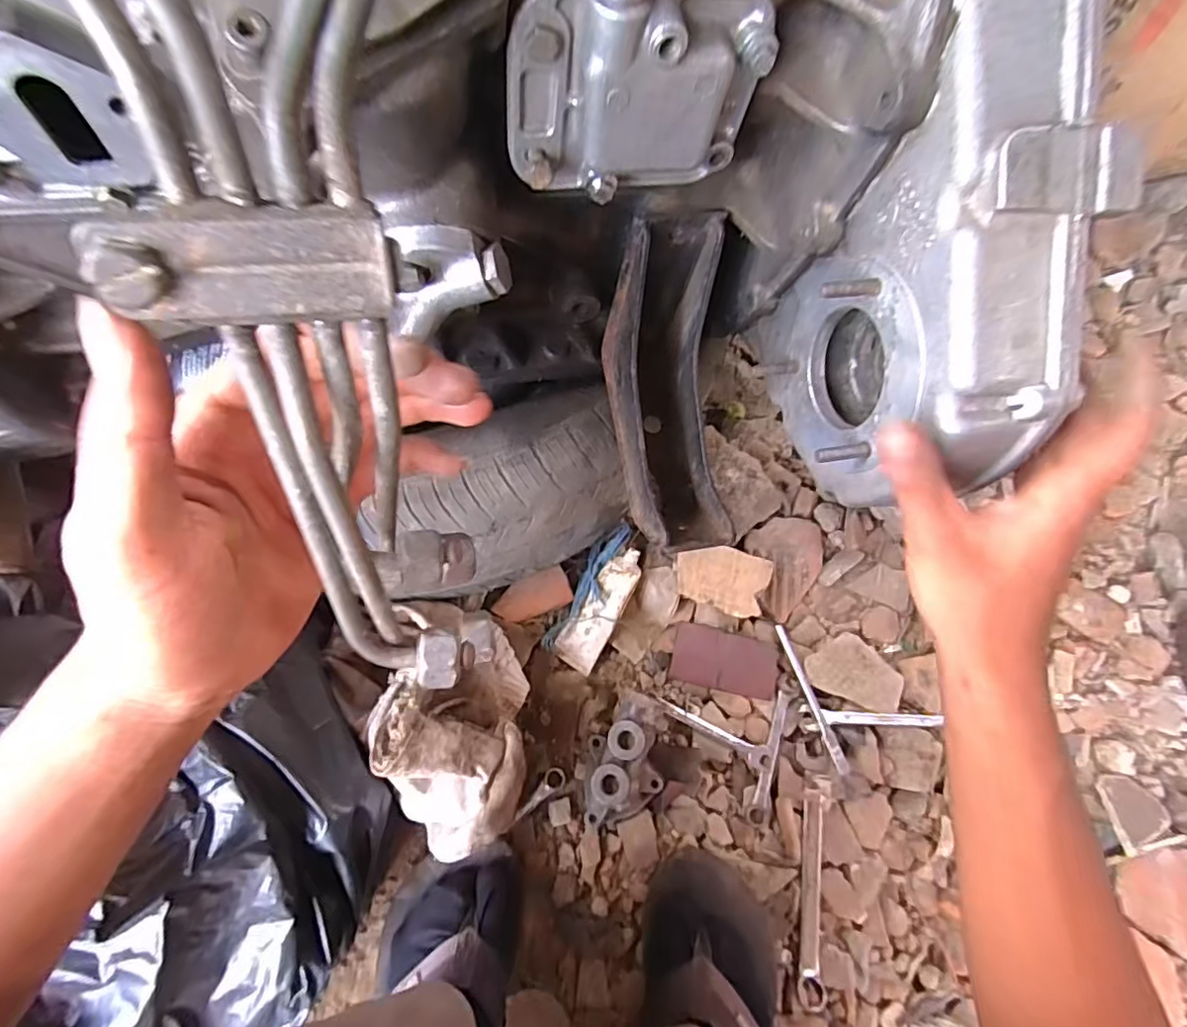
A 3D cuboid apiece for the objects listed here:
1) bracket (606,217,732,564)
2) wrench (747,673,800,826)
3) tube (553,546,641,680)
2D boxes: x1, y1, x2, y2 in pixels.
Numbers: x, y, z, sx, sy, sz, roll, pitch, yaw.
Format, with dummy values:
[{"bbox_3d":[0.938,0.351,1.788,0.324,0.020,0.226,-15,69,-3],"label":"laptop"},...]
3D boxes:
[{"bbox_3d":[0.053,-0.074,0.405,0.068,0.155,0.189,-6,72,0],"label":"bracket"},{"bbox_3d":[0.168,0.220,0.545,0.016,0.010,0.133,19,73,6],"label":"wrench"},{"bbox_3d":[0.009,0.094,0.568,0.041,0.016,0.127,31,98,9],"label":"tube"}]

